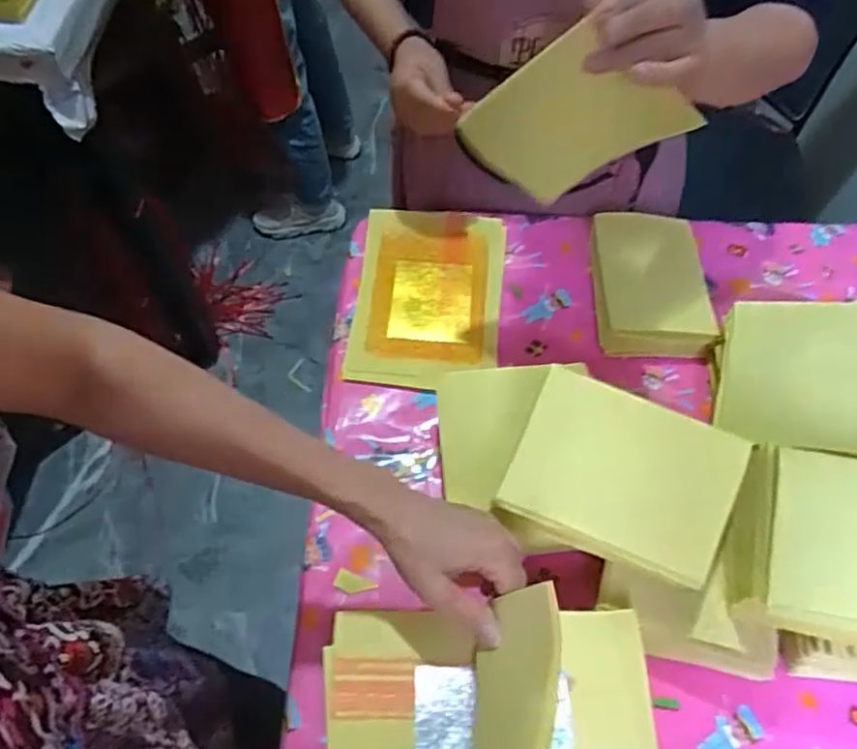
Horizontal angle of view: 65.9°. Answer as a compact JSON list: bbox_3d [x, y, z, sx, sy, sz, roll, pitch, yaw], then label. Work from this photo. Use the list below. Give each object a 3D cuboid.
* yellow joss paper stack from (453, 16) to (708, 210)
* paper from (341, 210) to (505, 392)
[{"bbox_3d":[0.113,-0.205,0.544,0.125,0.157,0.008,26,60,-32],"label":"yellow joss paper stack"},{"bbox_3d":[0.000,-0.093,0.755,0.163,0.015,0.237,5,65,4],"label":"paper"}]

